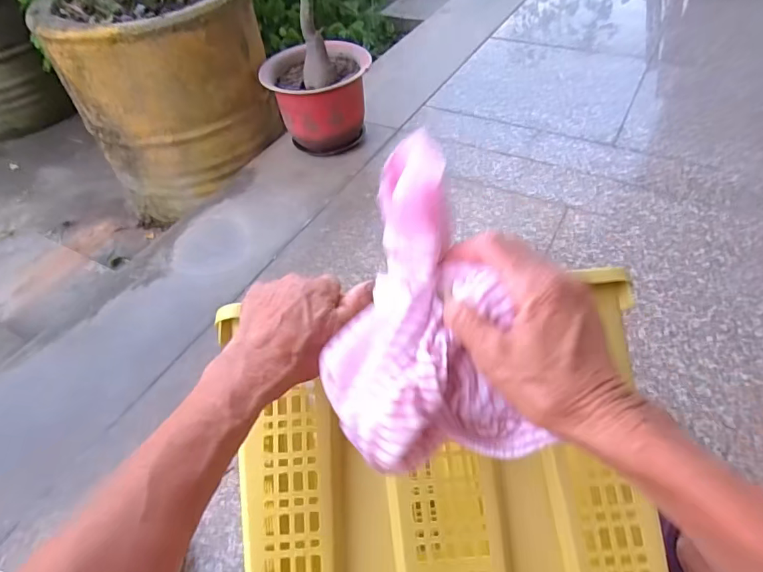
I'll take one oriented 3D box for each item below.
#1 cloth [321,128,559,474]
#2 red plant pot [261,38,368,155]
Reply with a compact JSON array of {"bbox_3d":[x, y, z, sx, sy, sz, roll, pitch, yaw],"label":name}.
[{"bbox_3d":[0.015,0.022,0.289,0.105,0.135,0.158,-20,50,-12],"label":"cloth"},{"bbox_3d":[-0.183,-0.534,1.438,0.267,0.250,0.257,-3,48,3],"label":"red plant pot"}]

